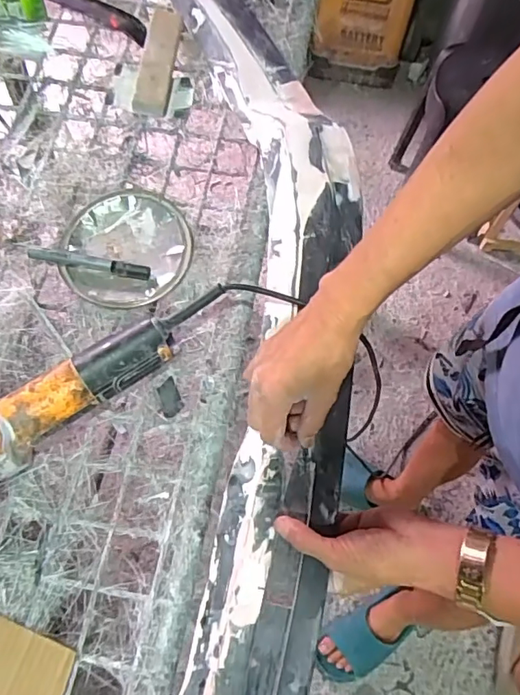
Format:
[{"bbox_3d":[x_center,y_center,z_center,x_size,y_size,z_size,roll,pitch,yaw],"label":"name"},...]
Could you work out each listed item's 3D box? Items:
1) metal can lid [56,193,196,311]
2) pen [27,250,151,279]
[{"bbox_3d":[-0.159,-0.118,0.607,0.152,0.015,0.147,-2,65,-3],"label":"metal can lid"},{"bbox_3d":[-0.197,-0.099,0.597,0.143,0.019,0.017,11,65,3],"label":"pen"}]

